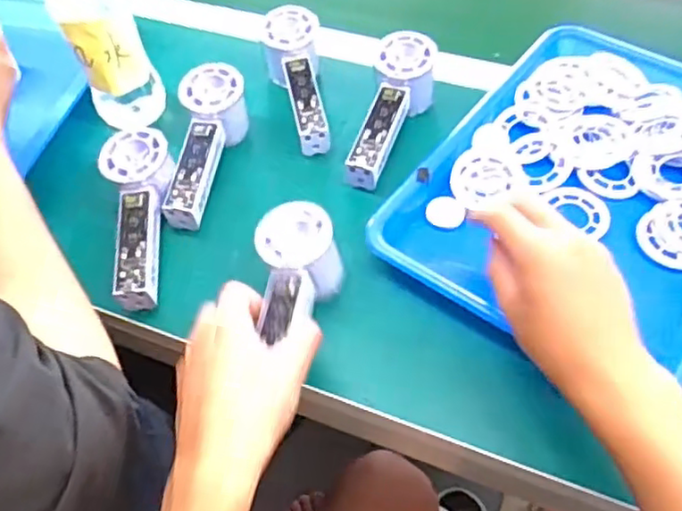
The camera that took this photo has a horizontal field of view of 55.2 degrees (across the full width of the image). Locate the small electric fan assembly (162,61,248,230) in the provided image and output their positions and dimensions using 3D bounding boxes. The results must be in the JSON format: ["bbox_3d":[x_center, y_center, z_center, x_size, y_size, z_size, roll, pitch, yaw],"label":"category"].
[{"bbox_3d":[-0.116,-0.092,0.576,0.053,0.070,0.150,1,54,5],"label":"small electric fan assembly"}]

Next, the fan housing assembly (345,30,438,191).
[{"bbox_3d":[0.047,-0.129,0.581,0.052,0.061,0.142,11,55,11],"label":"fan housing assembly"}]

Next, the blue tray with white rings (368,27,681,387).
[{"bbox_3d":[0.220,-0.061,0.549,0.251,0.042,0.334,30,61,23],"label":"blue tray with white rings"}]

